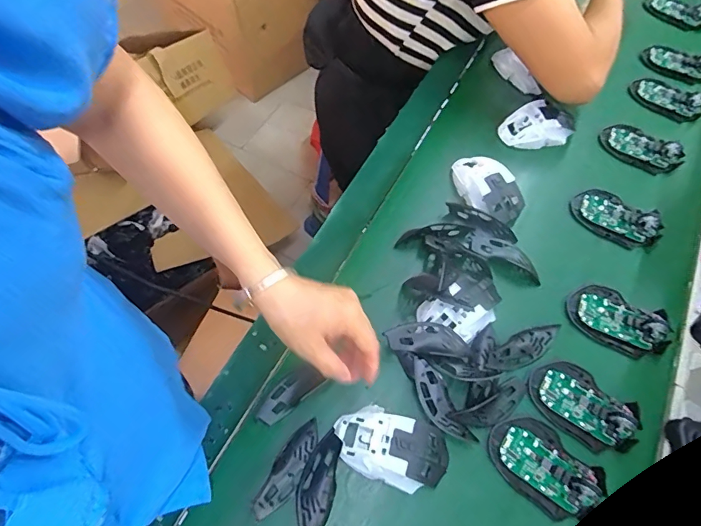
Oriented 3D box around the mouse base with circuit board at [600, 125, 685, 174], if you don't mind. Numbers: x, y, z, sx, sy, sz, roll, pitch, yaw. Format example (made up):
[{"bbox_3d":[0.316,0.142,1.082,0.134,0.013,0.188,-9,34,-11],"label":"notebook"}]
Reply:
[{"bbox_3d":[0.433,-0.173,0.666,0.111,0.017,0.056,36,65,18],"label":"mouse base with circuit board"}]

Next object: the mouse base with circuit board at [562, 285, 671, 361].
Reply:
[{"bbox_3d":[0.321,0.069,0.534,0.113,0.020,0.069,31,64,16],"label":"mouse base with circuit board"}]

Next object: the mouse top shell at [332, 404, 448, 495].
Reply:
[{"bbox_3d":[0.040,0.188,0.456,0.115,0.044,0.069,19,63,10],"label":"mouse top shell"}]

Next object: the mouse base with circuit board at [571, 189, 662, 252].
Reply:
[{"bbox_3d":[0.358,-0.061,0.605,0.111,0.027,0.062,40,66,20],"label":"mouse base with circuit board"}]

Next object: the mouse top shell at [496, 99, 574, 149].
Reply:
[{"bbox_3d":[0.282,-0.207,0.672,0.107,0.034,0.067,-18,62,-12],"label":"mouse top shell"}]

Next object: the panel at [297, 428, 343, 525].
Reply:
[{"bbox_3d":[-0.033,0.219,0.440,0.036,0.020,0.098,13,60,6],"label":"panel"}]

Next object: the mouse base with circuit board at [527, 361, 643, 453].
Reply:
[{"bbox_3d":[0.254,0.155,0.486,0.113,0.020,0.072,39,66,19],"label":"mouse base with circuit board"}]

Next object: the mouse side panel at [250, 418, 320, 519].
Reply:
[{"bbox_3d":[-0.062,0.206,0.448,0.029,0.010,0.098,34,64,-7],"label":"mouse side panel"}]

